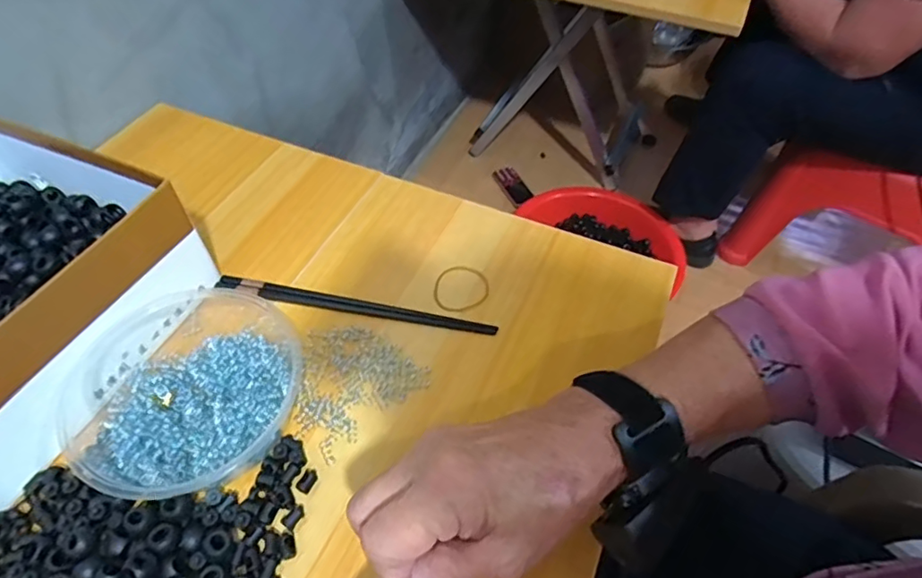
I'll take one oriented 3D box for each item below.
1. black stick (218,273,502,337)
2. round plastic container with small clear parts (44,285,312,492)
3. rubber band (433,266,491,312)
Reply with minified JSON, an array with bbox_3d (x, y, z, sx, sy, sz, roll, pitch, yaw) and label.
[{"bbox_3d":[-0.088,0.013,0.447,0.235,0.008,0.014,10,52,8],"label":"black stick"},{"bbox_3d":[-0.184,0.063,0.376,0.148,0.051,0.158,0,51,0],"label":"round plastic container with small clear parts"},{"bbox_3d":[0.000,-0.001,0.462,0.048,0.004,0.047,-6,51,-5],"label":"rubber band"}]

